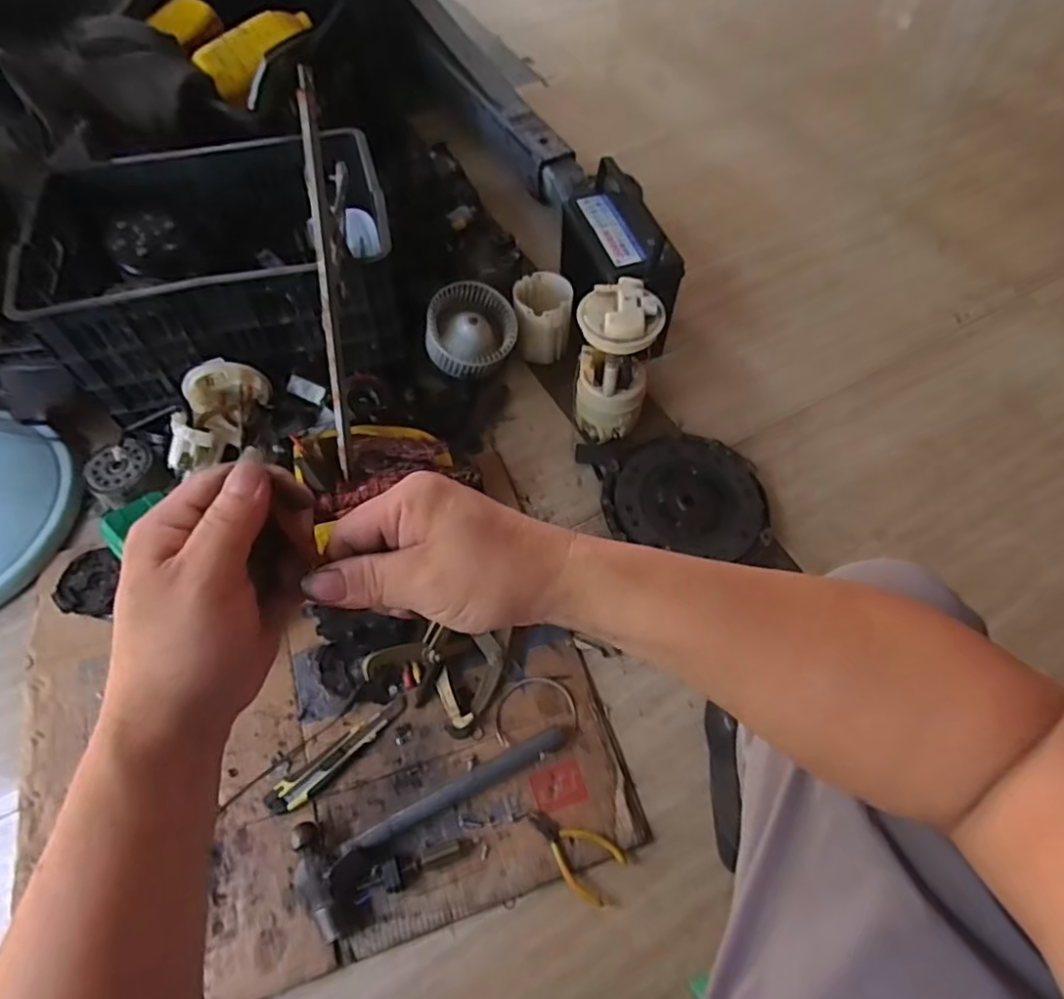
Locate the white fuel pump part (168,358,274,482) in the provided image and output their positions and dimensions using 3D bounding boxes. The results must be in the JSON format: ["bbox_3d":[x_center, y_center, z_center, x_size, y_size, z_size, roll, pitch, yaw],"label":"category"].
[{"bbox_3d":[-0.456,-0.120,0.904,0.116,0.079,0.150,0,59,-1],"label":"white fuel pump part"}]

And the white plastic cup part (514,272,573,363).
[{"bbox_3d":[0.017,-0.317,1.087,0.097,0.106,0.111,-2,59,-2],"label":"white plastic cup part"}]

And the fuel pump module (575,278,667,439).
[{"bbox_3d":[0.124,-0.205,0.957,0.110,0.225,0.116,-7,59,-5],"label":"fuel pump module"}]

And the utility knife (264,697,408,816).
[{"bbox_3d":[-0.233,0.309,0.765,0.187,0.014,0.036,-36,66,-20],"label":"utility knife"}]

